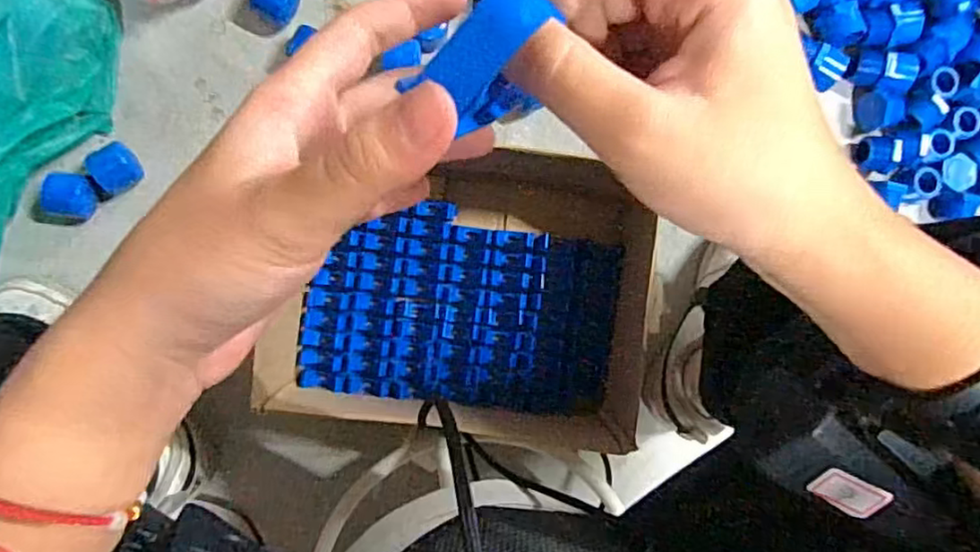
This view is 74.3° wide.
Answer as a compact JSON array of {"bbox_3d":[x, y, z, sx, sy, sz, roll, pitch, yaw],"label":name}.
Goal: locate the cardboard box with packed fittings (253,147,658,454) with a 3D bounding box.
[{"bbox_3d":[-0.023,0.017,0.564,0.315,0.103,0.239,7,89,-7],"label":"cardboard box with packed fittings"}]

